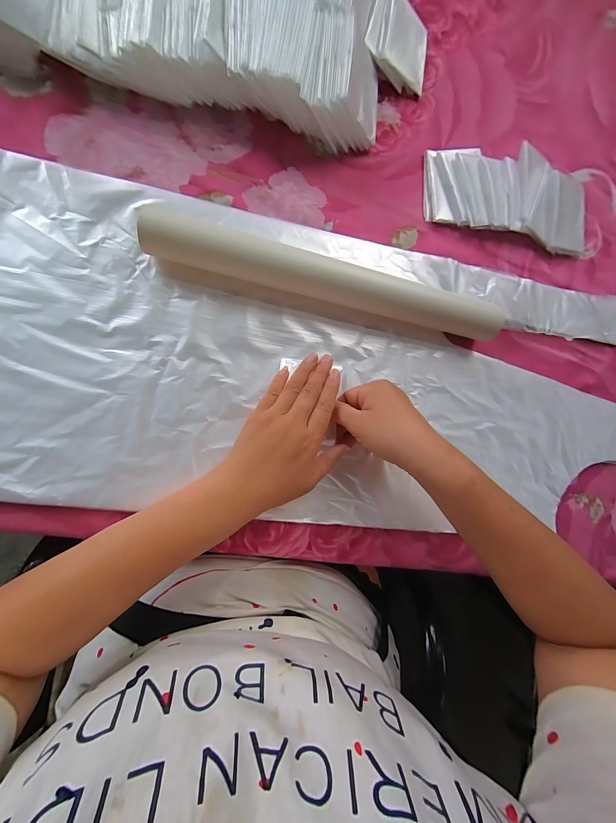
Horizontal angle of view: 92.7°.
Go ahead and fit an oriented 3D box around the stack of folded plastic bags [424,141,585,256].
[{"bbox_3d":[0.243,-0.255,0.349,0.213,0.018,0.102,5,87,-9],"label":"stack of folded plastic bags"}]

